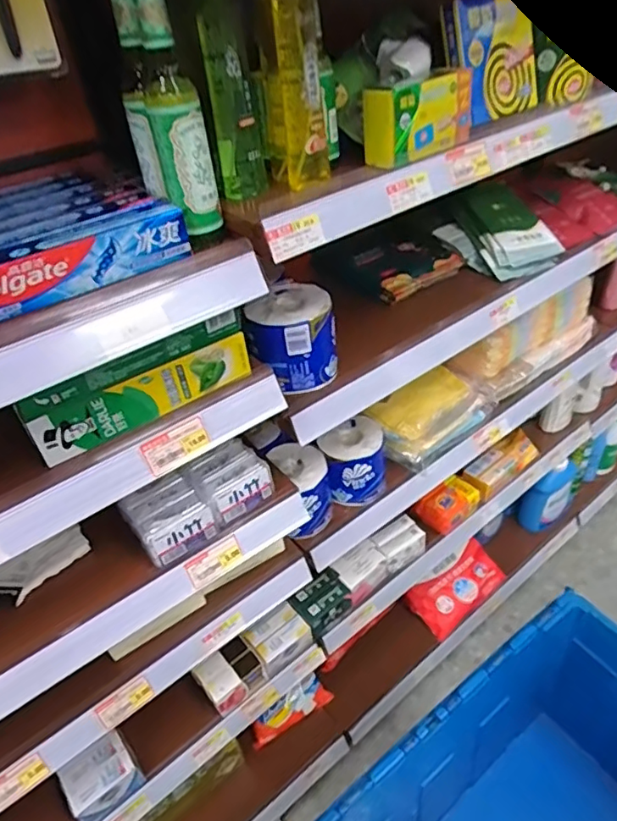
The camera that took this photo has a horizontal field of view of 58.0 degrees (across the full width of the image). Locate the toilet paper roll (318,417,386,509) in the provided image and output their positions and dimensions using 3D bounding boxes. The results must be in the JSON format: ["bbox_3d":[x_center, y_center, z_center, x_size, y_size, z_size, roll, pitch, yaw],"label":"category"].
[{"bbox_3d":[0.074,0.089,0.915,0.101,0.096,0.107,-4,40,3],"label":"toilet paper roll"}]

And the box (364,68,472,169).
[{"bbox_3d":[0.123,-0.328,0.620,0.141,0.071,0.042,-30,45,-25],"label":"box"}]

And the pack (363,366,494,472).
[{"bbox_3d":[0.217,0.001,0.990,0.228,0.111,0.099,-30,45,-25],"label":"pack"}]

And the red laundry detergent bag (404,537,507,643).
[{"bbox_3d":[0.381,0.444,1.413,0.255,0.075,0.122,-29,45,-24],"label":"red laundry detergent bag"}]

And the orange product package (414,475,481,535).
[{"bbox_3d":[0.300,0.201,1.192,0.129,0.049,0.079,-29,45,-25],"label":"orange product package"}]

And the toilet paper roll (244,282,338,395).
[{"bbox_3d":[-0.020,-0.095,0.722,0.108,0.101,0.096,-9,40,-3],"label":"toilet paper roll"}]

